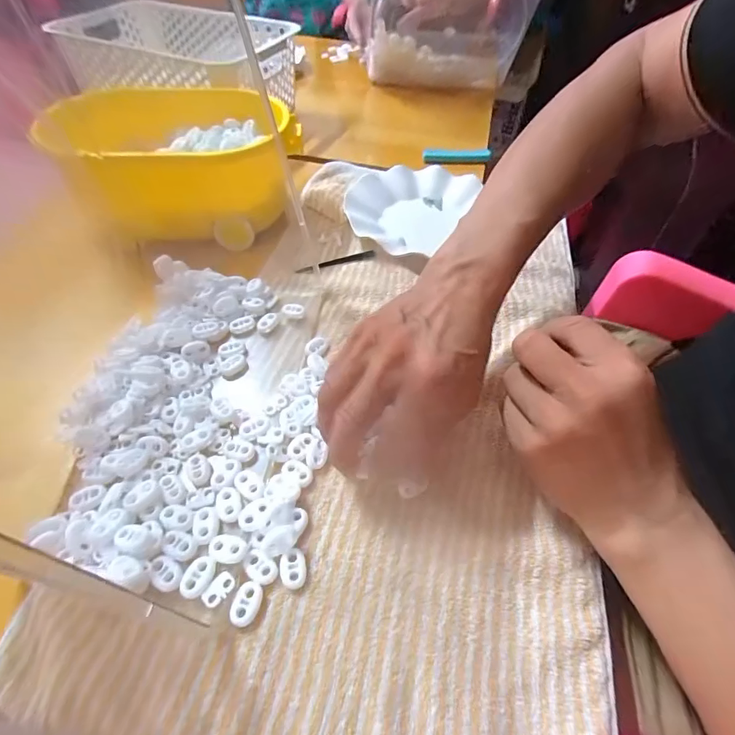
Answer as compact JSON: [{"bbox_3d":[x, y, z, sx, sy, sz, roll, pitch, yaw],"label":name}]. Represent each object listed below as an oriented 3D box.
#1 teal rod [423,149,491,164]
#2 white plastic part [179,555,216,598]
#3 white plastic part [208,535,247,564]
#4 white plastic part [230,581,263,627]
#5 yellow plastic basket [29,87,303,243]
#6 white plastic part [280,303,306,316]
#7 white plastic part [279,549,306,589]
[{"bbox_3d":[0.130,-0.307,0.613,0.100,0.014,0.020,-4,51,-5],"label":"teal rod"},{"bbox_3d":[-0.096,0.118,0.240,0.015,0.004,0.023,21,53,14],"label":"white plastic part"},{"bbox_3d":[-0.083,0.106,0.250,0.022,0.004,0.015,7,51,3],"label":"white plastic part"},{"bbox_3d":[-0.068,0.133,0.239,0.015,0.004,0.022,13,52,9],"label":"white plastic part"},{"bbox_3d":[-0.191,-0.212,0.447,0.218,0.103,0.166,-12,53,-12],"label":"yellow plastic basket"},{"bbox_3d":[-0.067,-0.050,0.382,0.019,0.012,0.010,-2,53,-3],"label":"white plastic part"},{"bbox_3d":[-0.044,0.120,0.252,0.015,0.007,0.021,-5,51,-6],"label":"white plastic part"}]

